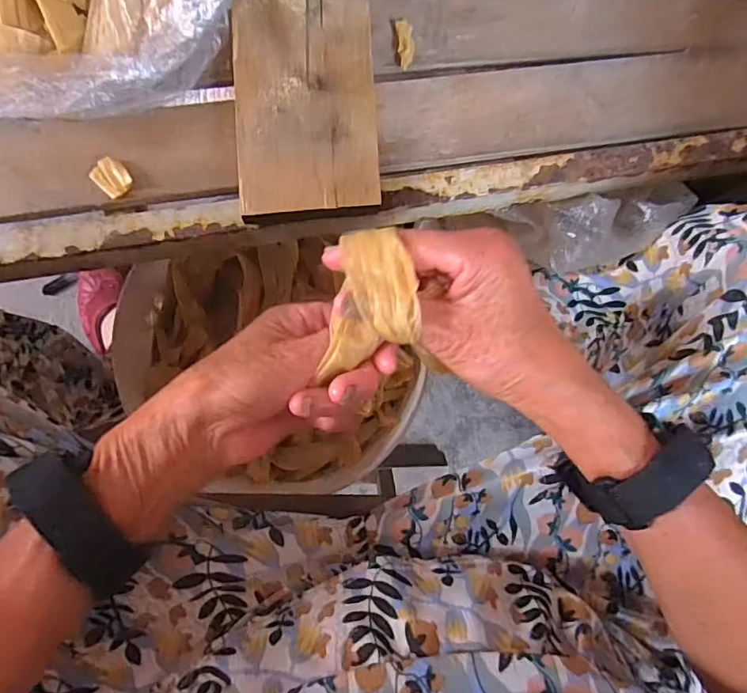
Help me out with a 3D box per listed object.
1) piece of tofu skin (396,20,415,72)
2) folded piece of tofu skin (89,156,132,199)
[{"bbox_3d":[0.022,-0.203,0.350,0.012,0.004,0.034,-5,85,-8],"label":"piece of tofu skin"},{"bbox_3d":[-0.160,-0.103,0.317,0.023,0.005,0.019,43,81,-1],"label":"folded piece of tofu skin"}]

